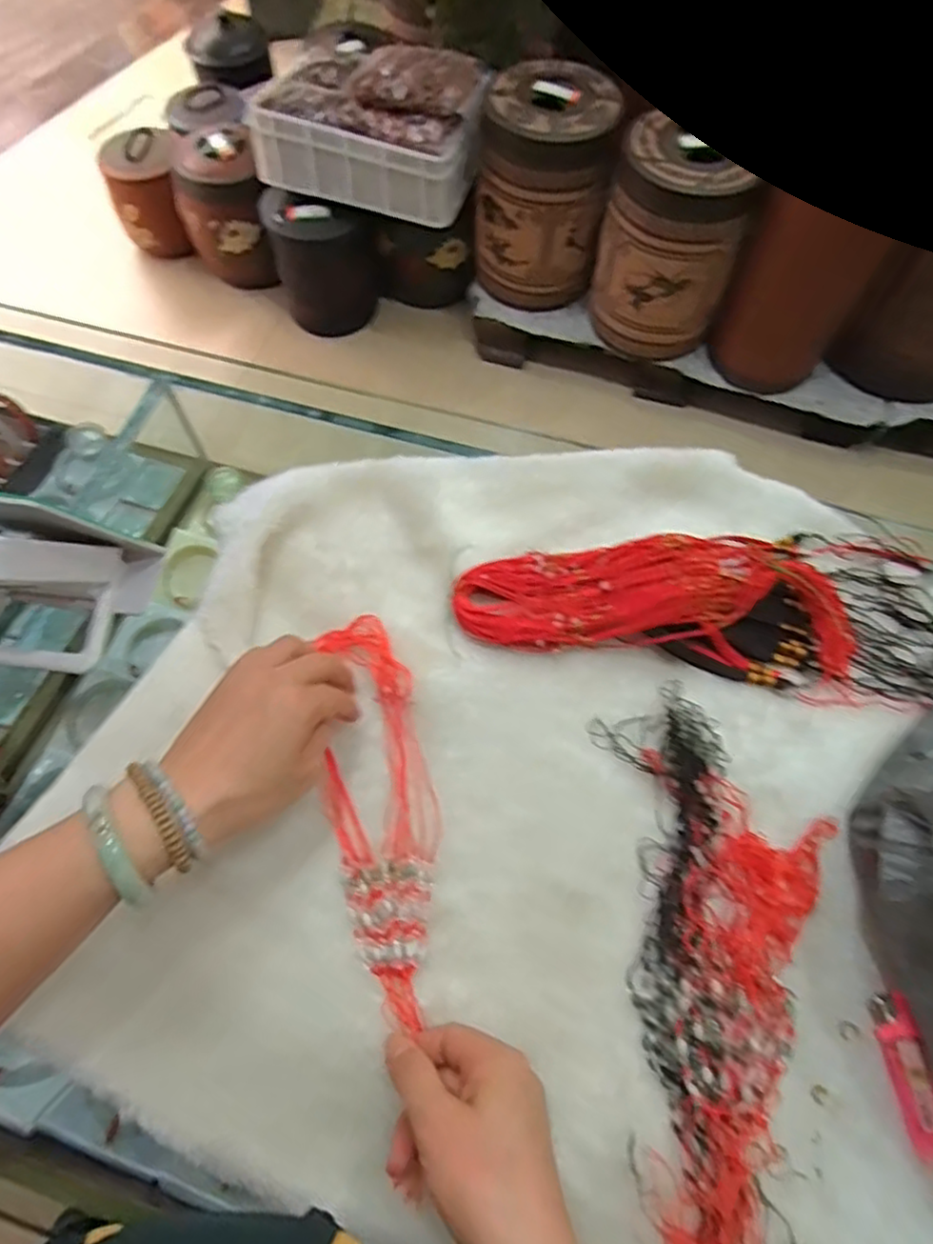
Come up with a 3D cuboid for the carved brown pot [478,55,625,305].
[{"bbox_3d":[0.166,-0.988,1.557,0.278,0.391,0.281,0,65,-1],"label":"carved brown pot"}]

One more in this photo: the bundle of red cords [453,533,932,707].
[{"bbox_3d":[0.172,-0.027,0.492,0.349,0.047,0.129,8,65,3],"label":"bundle of red cords"}]

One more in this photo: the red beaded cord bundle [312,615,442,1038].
[{"bbox_3d":[-0.055,0.116,0.444,0.068,0.013,0.252,-6,66,-4],"label":"red beaded cord bundle"}]

